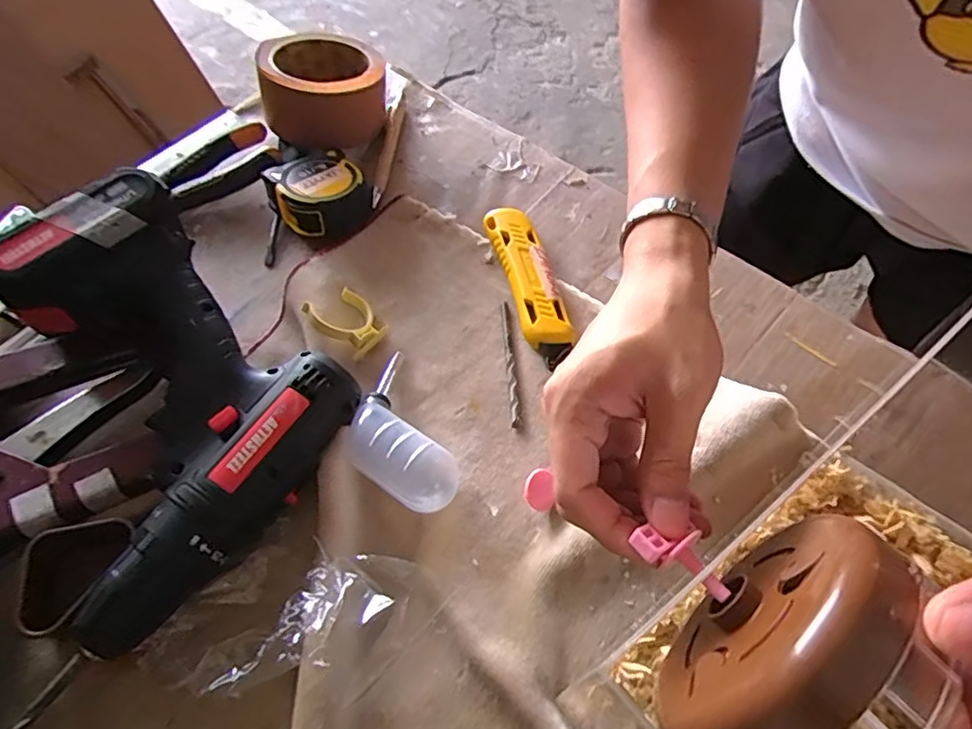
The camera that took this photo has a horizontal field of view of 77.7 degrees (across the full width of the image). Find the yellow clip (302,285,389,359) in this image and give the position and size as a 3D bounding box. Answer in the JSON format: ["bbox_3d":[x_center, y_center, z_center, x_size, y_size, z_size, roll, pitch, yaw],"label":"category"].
[{"bbox_3d":[-0.093,-0.032,0.405,0.047,0.024,0.042,37,66,22],"label":"yellow clip"}]

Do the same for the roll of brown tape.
[{"bbox_3d":[-0.135,-0.236,0.502,0.096,0.063,0.098,-7,58,-3],"label":"roll of brown tape"}]

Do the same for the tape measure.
[{"bbox_3d":[-0.124,-0.128,0.459,0.068,0.034,0.071,-1,58,1],"label":"tape measure"}]

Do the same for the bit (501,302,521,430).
[{"bbox_3d":[0.015,-0.003,0.398,0.006,0.004,0.096,-4,58,-1],"label":"bit"}]

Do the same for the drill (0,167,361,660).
[{"bbox_3d":[-0.196,0.019,0.333,0.195,0.100,0.184,37,66,21],"label":"drill"}]

